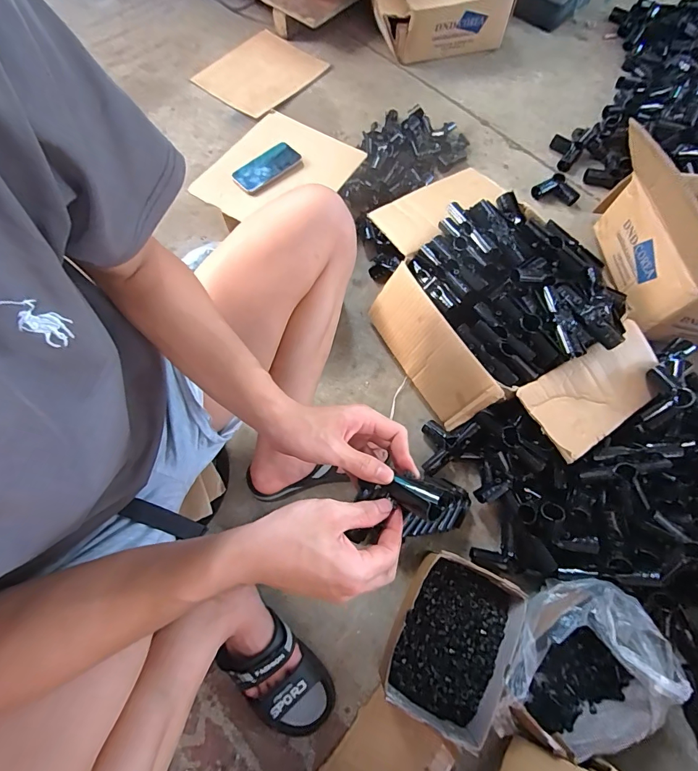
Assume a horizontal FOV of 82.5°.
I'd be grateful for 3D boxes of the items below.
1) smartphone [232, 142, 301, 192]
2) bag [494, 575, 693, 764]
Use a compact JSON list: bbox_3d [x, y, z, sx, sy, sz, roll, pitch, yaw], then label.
[{"bbox_3d":[-0.174,-0.463,0.840,0.145,0.014,0.065,-42,75,-15],"label":"smartphone"},{"bbox_3d":[0.317,0.407,0.563,0.239,0.140,0.197,-38,74,-14],"label":"bag"}]

